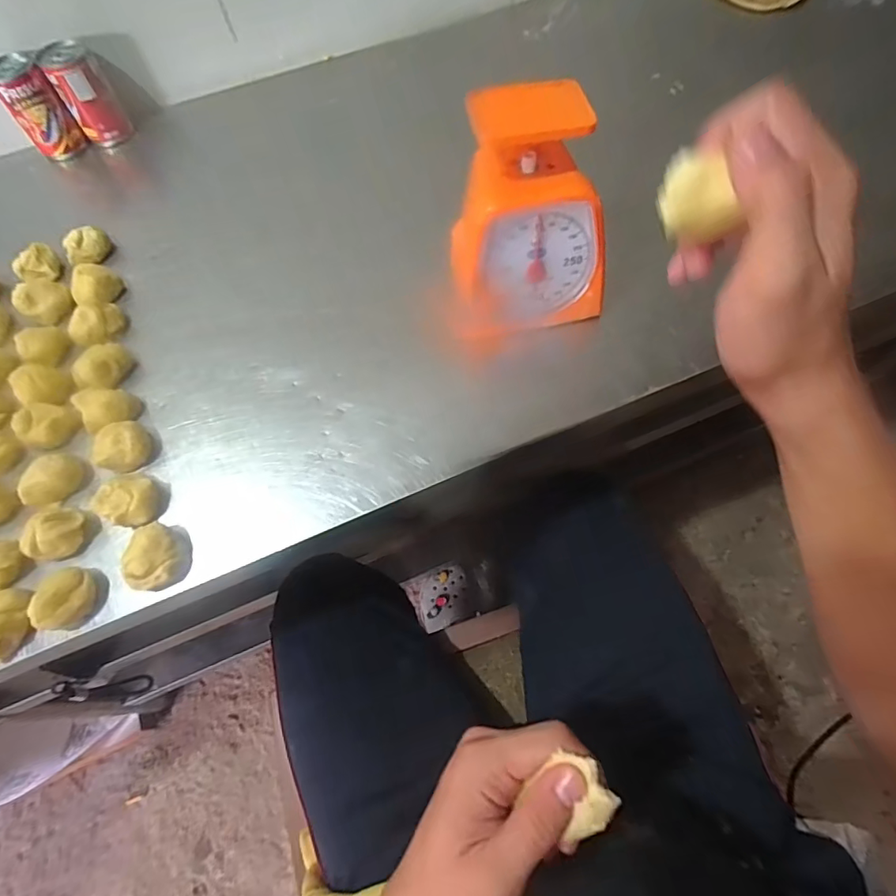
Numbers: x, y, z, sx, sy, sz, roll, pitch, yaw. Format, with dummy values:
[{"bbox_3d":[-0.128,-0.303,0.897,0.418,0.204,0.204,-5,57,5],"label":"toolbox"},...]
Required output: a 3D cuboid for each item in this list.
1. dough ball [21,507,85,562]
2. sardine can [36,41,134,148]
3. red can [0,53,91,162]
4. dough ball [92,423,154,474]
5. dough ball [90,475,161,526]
[{"bbox_3d":[-0.293,0.063,0.375,0.034,0.025,0.040,11,65,8],"label":"dough ball"},{"bbox_3d":[-0.398,-0.390,0.563,0.049,0.088,0.047,-1,64,2],"label":"sardine can"},{"bbox_3d":[-0.450,-0.373,0.553,0.050,0.091,0.049,-1,64,2],"label":"red can"},{"bbox_3d":[-0.264,-0.002,0.405,0.039,0.021,0.036,-1,64,2],"label":"dough ball"},{"bbox_3d":[-0.243,0.039,0.385,0.033,0.027,0.039,25,68,14],"label":"dough ball"}]

